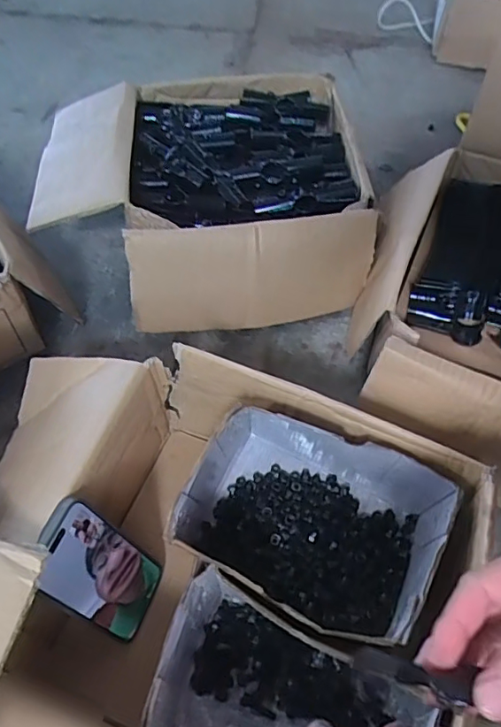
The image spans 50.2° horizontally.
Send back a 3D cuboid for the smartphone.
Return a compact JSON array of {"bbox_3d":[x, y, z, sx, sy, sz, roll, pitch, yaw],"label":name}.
[{"bbox_3d":[-0.121,0.173,0.440,0.009,0.150,0.071,1,50,29],"label":"smartphone"}]

